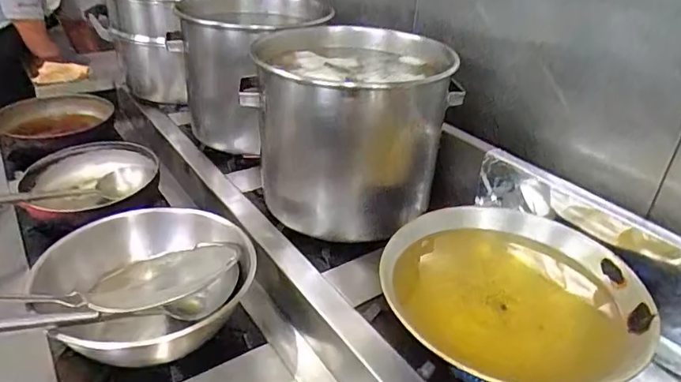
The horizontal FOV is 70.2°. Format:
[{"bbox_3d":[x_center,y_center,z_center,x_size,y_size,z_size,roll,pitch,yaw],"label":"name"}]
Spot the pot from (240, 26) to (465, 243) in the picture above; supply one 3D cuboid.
[{"bbox_3d":[0.011,-0.122,0.978,0.356,0.333,0.394,-5,32,-15],"label":"pot"}]

